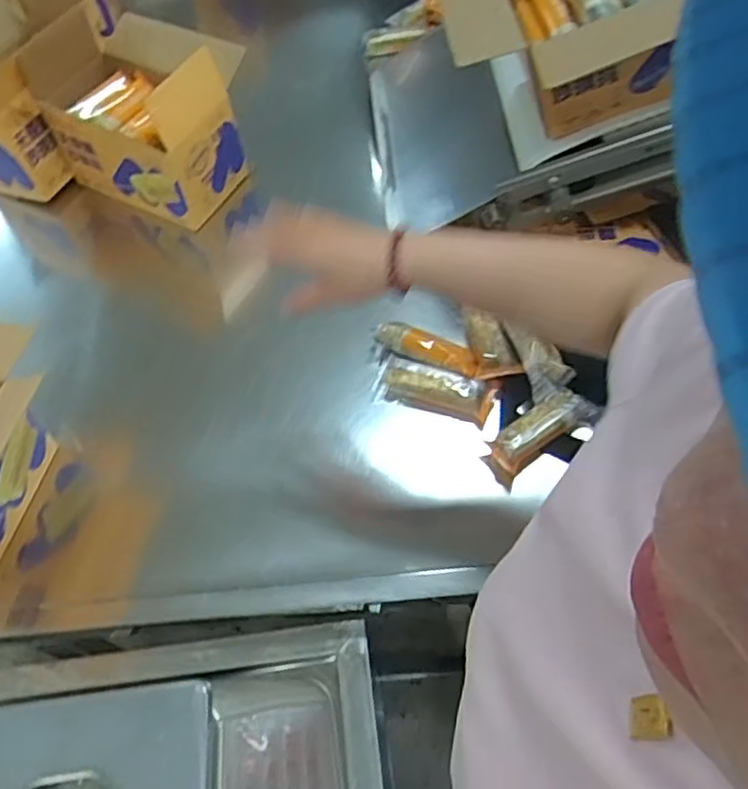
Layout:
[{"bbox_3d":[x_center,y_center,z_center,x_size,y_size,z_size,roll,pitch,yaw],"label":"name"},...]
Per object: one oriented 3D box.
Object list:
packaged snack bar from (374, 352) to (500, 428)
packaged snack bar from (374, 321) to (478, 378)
[{"bbox_3d":[0.065,-0.009,0.751,0.135,0.034,0.049,19,58,16],"label":"packaged snack bar"},{"bbox_3d":[0.061,-0.054,0.767,0.126,0.024,0.034,27,61,20],"label":"packaged snack bar"}]

